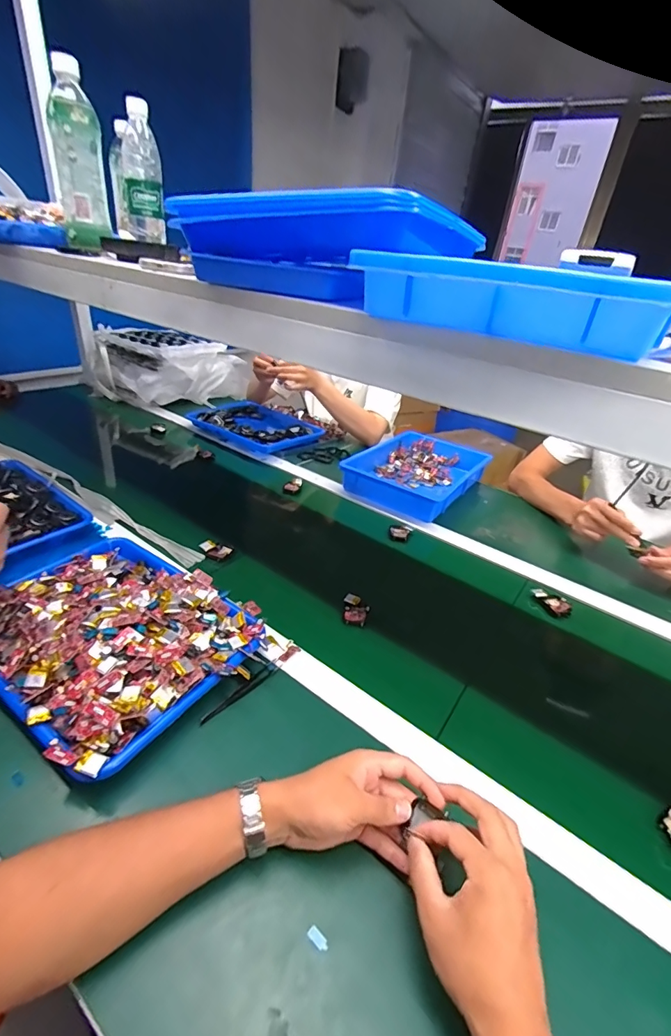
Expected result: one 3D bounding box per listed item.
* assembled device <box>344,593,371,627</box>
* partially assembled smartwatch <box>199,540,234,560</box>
[{"bbox_3d":[0.031,0.137,0.663,0.036,0.017,0.050,4,31,-4],"label":"assembled device"},{"bbox_3d":[-0.206,0.054,0.760,0.056,0.020,0.030,5,31,-2],"label":"partially assembled smartwatch"}]

